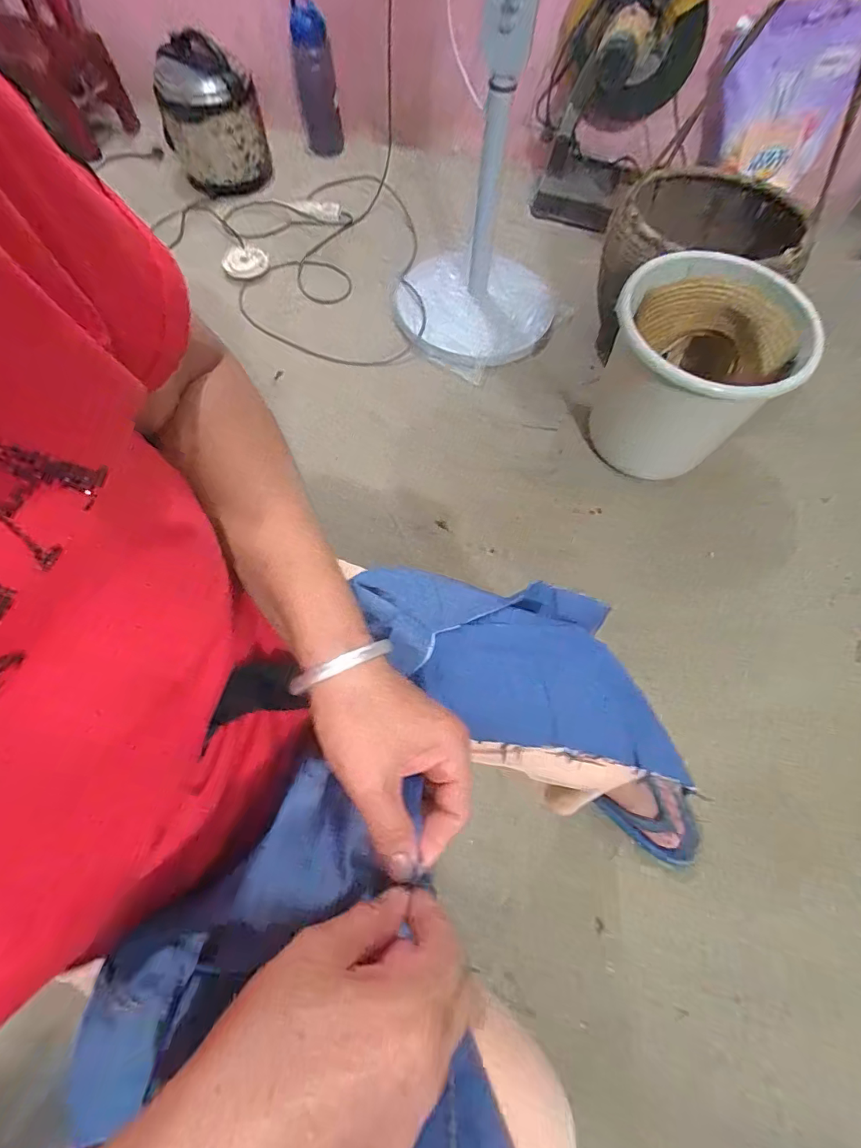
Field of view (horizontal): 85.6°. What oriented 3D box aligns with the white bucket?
[{"bbox_3d":[0.532,-0.424,1.006,0.318,0.345,0.348,1,67,-3],"label":"white bucket"}]

